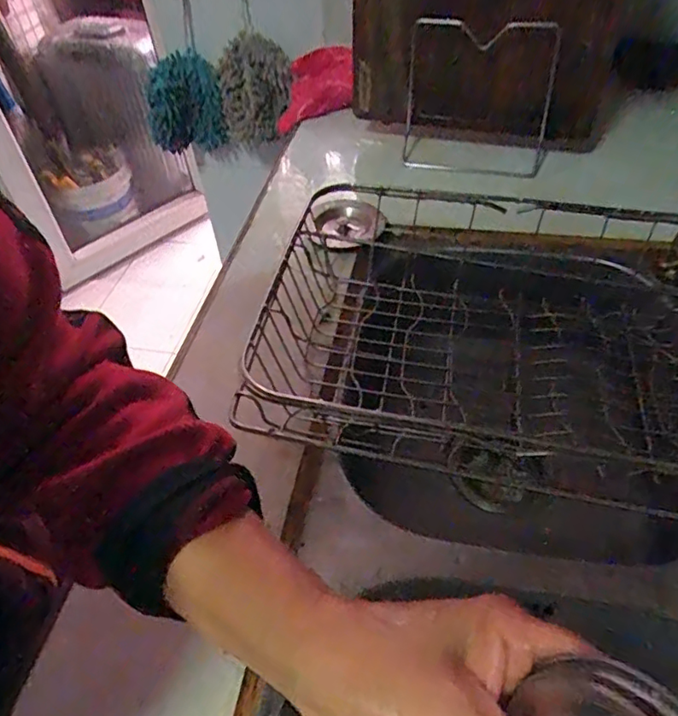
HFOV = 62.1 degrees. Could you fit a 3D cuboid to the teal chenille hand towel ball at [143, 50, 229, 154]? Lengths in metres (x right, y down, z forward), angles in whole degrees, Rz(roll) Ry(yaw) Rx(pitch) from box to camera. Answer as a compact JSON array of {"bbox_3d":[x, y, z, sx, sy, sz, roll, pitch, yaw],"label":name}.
[{"bbox_3d":[-0.264,-0.422,0.963,0.127,0.141,0.089,-16,49,-10],"label":"teal chenille hand towel ball"}]

